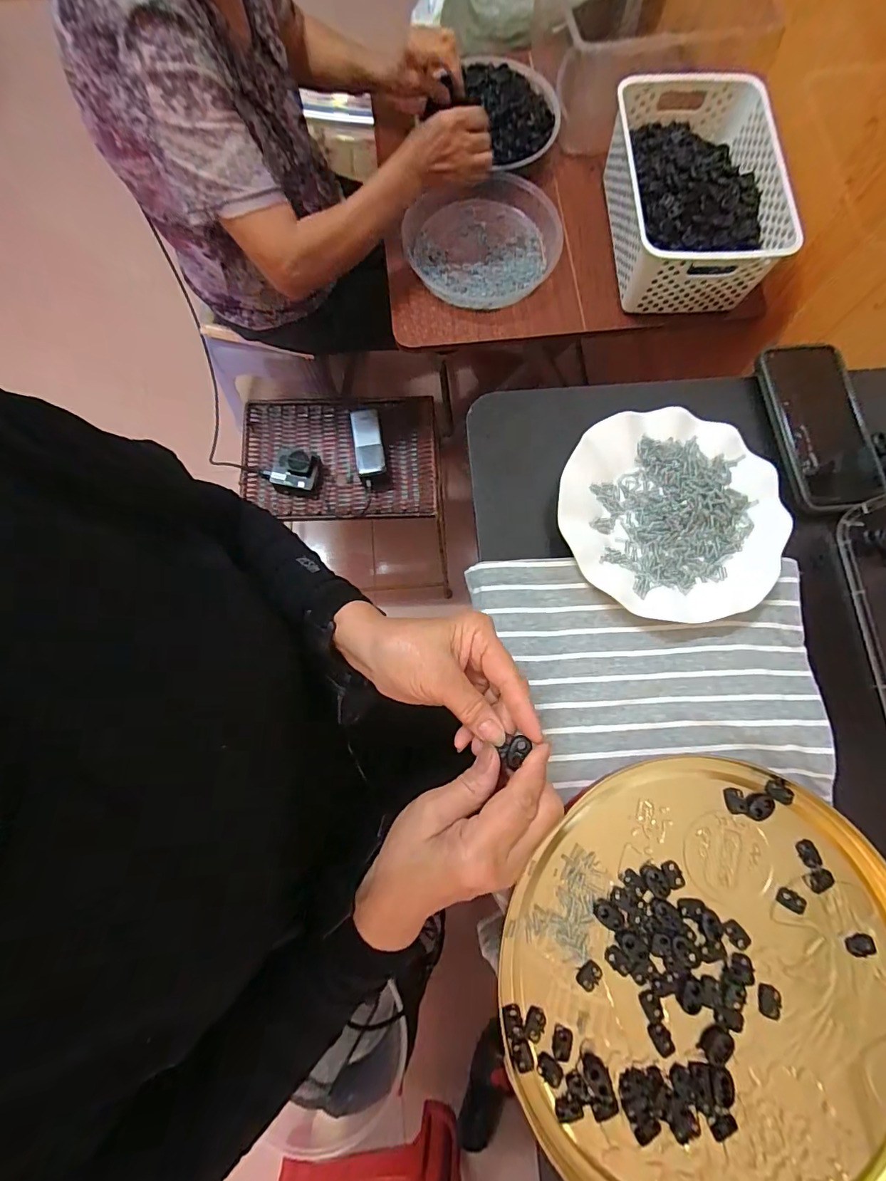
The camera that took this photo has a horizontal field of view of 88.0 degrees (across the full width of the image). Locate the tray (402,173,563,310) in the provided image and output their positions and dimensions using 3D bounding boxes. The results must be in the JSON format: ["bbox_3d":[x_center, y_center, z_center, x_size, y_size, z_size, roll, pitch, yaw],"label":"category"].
[{"bbox_3d":[0.065,-0.531,0.704,0.235,0.031,0.202,-8,78,-2],"label":"tray"}]

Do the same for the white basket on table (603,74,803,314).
[{"bbox_3d":[0.361,-0.566,0.661,0.212,0.099,0.309,-1,78,0],"label":"white basket on table"}]

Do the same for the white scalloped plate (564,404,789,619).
[{"bbox_3d":[0.189,-0.063,0.387,0.179,0.021,0.175,0,78,0],"label":"white scalloped plate"}]

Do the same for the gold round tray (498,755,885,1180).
[{"bbox_3d":[0.194,0.275,0.318,0.283,0.011,0.292,0,78,0],"label":"gold round tray"}]

